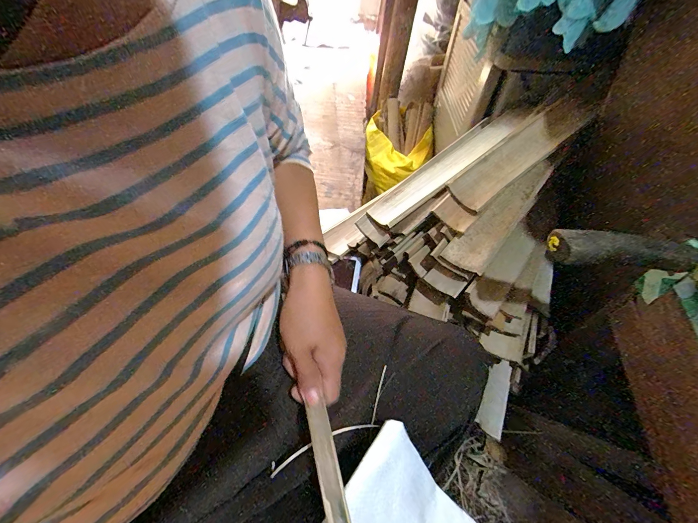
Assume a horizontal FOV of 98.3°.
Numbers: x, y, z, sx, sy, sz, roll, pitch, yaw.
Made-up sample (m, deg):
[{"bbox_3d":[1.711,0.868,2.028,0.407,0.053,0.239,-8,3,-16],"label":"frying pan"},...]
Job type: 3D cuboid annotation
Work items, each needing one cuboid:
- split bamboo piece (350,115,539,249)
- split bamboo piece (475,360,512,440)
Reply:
[{"bbox_3d":[0.171,-0.169,0.576,0.366,0.041,0.080,-38,58,-1],"label":"split bamboo piece"},{"bbox_3d":[0.273,0.253,0.565,0.049,0.018,0.132,16,77,10],"label":"split bamboo piece"}]

